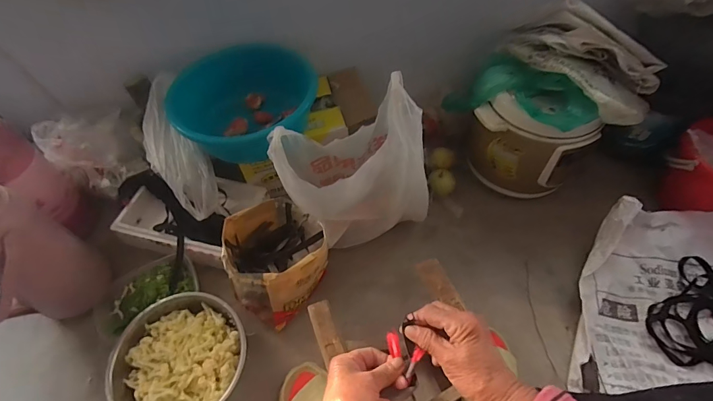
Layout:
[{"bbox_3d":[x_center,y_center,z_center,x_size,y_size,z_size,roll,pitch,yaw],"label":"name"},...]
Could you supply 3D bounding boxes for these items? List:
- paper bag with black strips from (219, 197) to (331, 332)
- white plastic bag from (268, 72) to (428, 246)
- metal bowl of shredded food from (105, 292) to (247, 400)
[{"bbox_3d":[-0.162,0.125,0.791,0.175,0.194,0.173,-33,60,-21],"label":"paper bag with black strips"},{"bbox_3d":[-0.012,-0.067,0.805,0.291,0.325,0.162,-14,55,-9],"label":"white plastic bag"},{"bbox_3d":[-0.337,0.306,0.751,0.252,0.082,0.230,0,54,1],"label":"metal bowl of shredded food"}]

